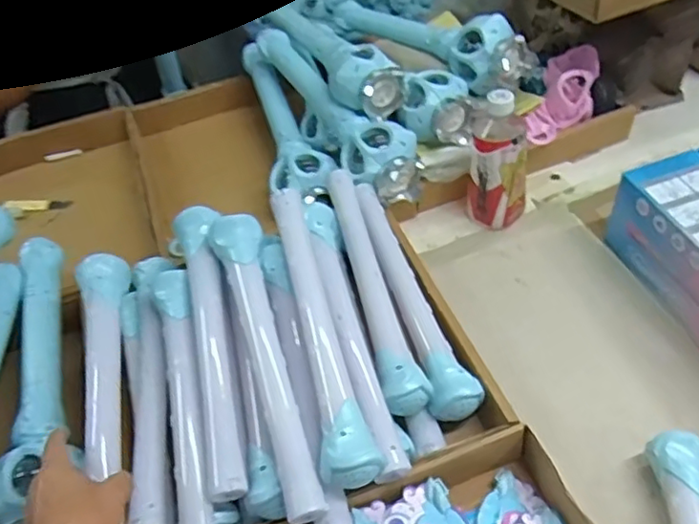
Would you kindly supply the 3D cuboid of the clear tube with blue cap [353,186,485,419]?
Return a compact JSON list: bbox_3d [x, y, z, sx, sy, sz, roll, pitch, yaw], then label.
[{"bbox_3d":[0.058,0.027,0.671,0.050,0.041,0.296,-18,49,-10],"label":"clear tube with blue cap"}]

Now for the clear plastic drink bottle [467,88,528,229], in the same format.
[{"bbox_3d":[0.188,-0.123,0.767,0.070,0.183,0.061,6,49,12],"label":"clear plastic drink bottle"}]

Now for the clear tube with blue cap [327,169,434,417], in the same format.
[{"bbox_3d":[0.024,0.017,0.670,0.044,0.044,0.314,-13,48,-5],"label":"clear tube with blue cap"}]

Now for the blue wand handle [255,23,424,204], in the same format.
[{"bbox_3d":[-0.023,-0.222,0.857,0.086,0.074,0.354,-24,50,-15],"label":"blue wand handle"}]

